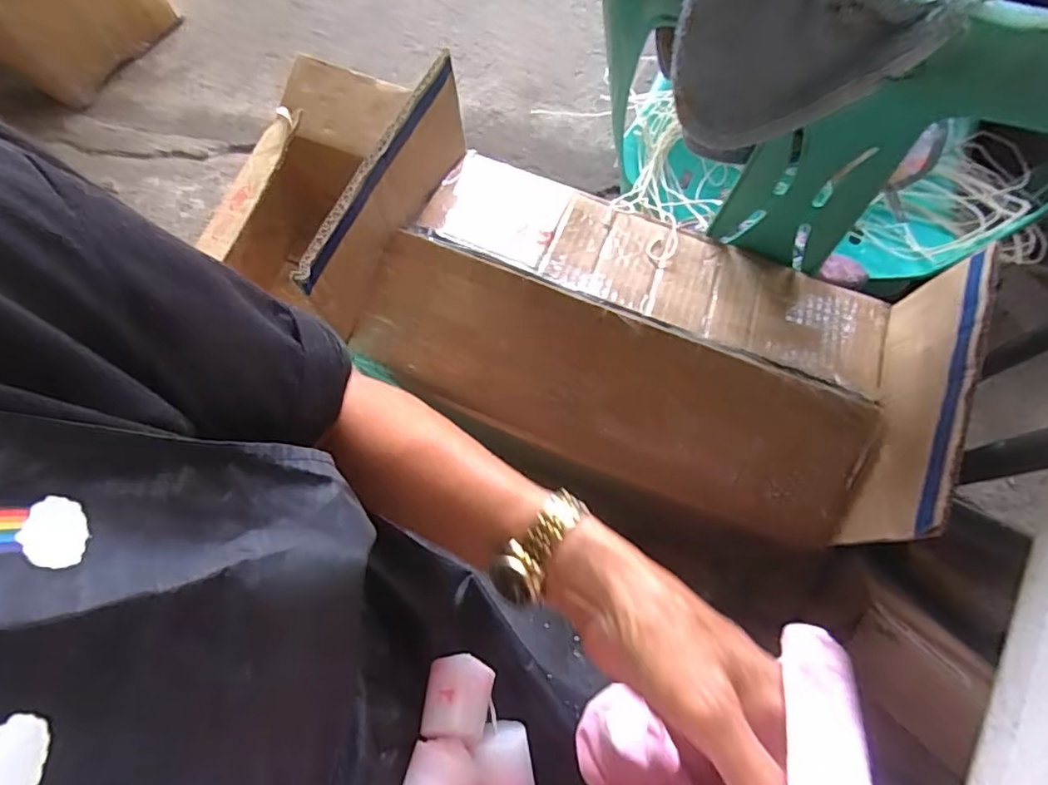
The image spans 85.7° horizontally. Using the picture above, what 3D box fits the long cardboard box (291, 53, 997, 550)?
[{"bbox_3d":[0.096,-0.072,0.446,0.441,0.171,0.239,24,75,10],"label":"long cardboard box"}]

